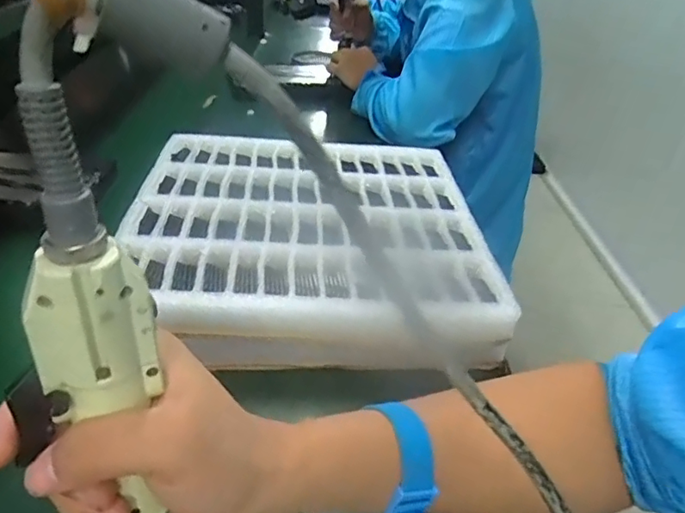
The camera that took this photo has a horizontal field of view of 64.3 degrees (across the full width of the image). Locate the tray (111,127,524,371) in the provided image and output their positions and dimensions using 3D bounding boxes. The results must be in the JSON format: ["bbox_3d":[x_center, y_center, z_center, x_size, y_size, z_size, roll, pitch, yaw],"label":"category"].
[{"bbox_3d":[-0.038,-0.029,0.562,0.334,0.066,0.340,2,34,-6],"label":"tray"}]

